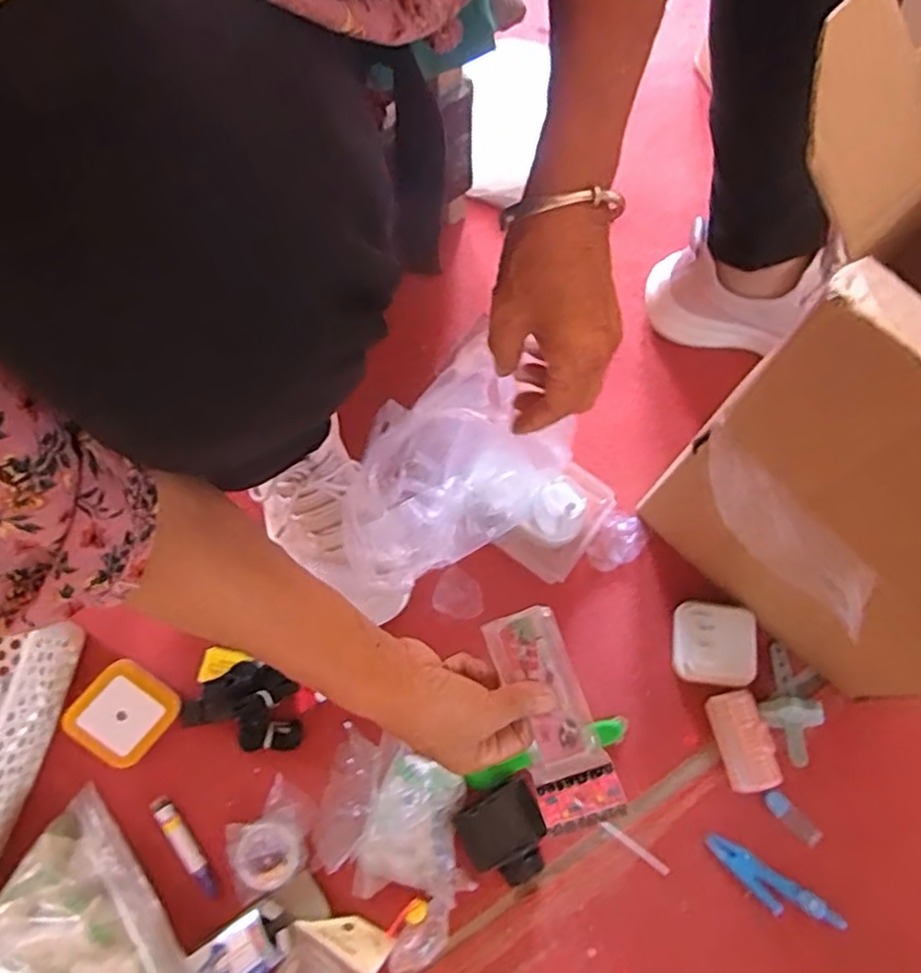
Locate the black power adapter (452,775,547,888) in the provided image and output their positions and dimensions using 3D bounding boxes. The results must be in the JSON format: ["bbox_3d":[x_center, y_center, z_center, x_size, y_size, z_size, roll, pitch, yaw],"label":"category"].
[{"bbox_3d":[0.033,0.257,0.485,0.060,0.028,0.062,-25,74,-7],"label":"black power adapter"}]

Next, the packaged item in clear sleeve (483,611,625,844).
[{"bbox_3d":[0.056,0.141,0.407,0.048,0.006,0.128,-21,74,8],"label":"packaged item in clear sleeve"}]

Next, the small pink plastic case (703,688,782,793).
[{"bbox_3d":[0.217,0.195,0.507,0.033,0.028,0.070,-11,73,-3],"label":"small pink plastic case"}]

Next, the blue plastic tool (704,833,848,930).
[{"bbox_3d":[0.231,0.297,0.487,0.105,0.007,0.026,31,75,10],"label":"blue plastic tool"}]

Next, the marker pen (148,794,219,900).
[{"bbox_3d":[-0.204,0.267,0.487,0.016,0.013,0.079,-35,76,-10],"label":"marker pen"}]

